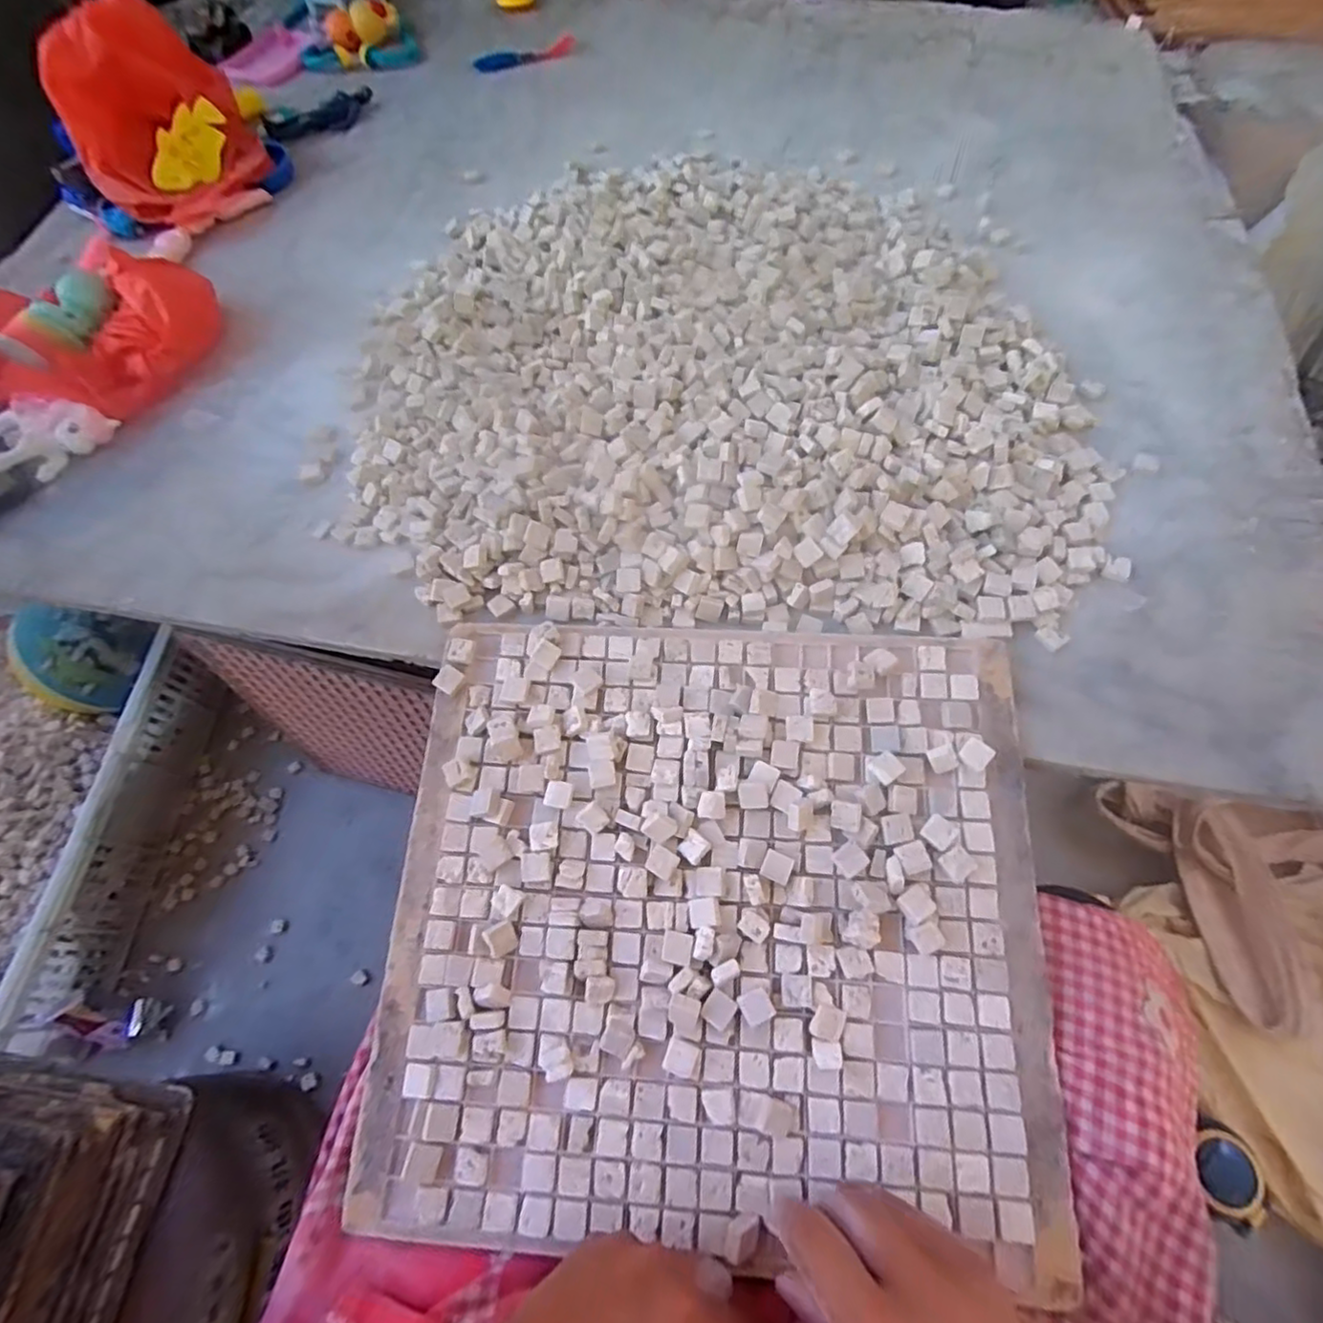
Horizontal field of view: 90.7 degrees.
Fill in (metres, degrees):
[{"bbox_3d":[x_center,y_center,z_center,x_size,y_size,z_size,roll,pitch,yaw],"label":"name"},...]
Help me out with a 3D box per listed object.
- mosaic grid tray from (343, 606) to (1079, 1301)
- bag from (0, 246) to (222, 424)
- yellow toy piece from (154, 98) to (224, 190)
[{"bbox_3d":[0.026,0.130,0.362,0.345,0.044,0.314,2,65,2],"label":"mosaic grid tray"},{"bbox_3d":[-0.505,-0.238,0.538,0.286,0.066,0.128,-32,67,-11],"label":"bag"},{"bbox_3d":[-0.471,-0.516,0.656,0.013,0.049,0.105,8,79,45],"label":"yellow toy piece"}]

